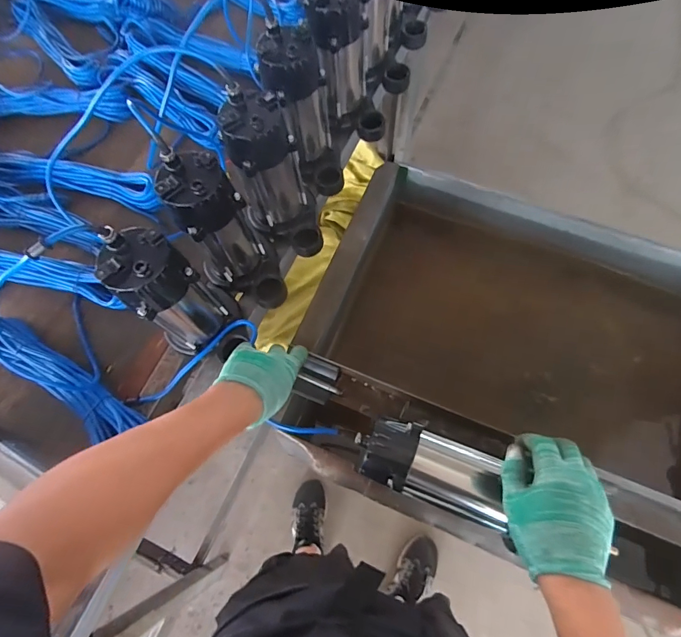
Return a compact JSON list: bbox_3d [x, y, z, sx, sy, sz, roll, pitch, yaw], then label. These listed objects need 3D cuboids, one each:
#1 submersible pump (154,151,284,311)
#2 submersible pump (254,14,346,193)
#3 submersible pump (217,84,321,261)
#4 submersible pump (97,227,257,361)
[{"bbox_3d":[-0.156,-0.124,0.599,0.149,0.235,0.102,24,72,11],"label":"submersible pump"},{"bbox_3d":[-0.052,-0.332,0.671,0.133,0.230,0.091,30,73,13],"label":"submersible pump"},{"bbox_3d":[-0.101,-0.210,0.625,0.116,0.220,0.137,-16,69,-4],"label":"submersible pump"},{"bbox_3d":[-0.218,-0.033,0.561,0.130,0.219,0.124,1,69,3],"label":"submersible pump"}]

